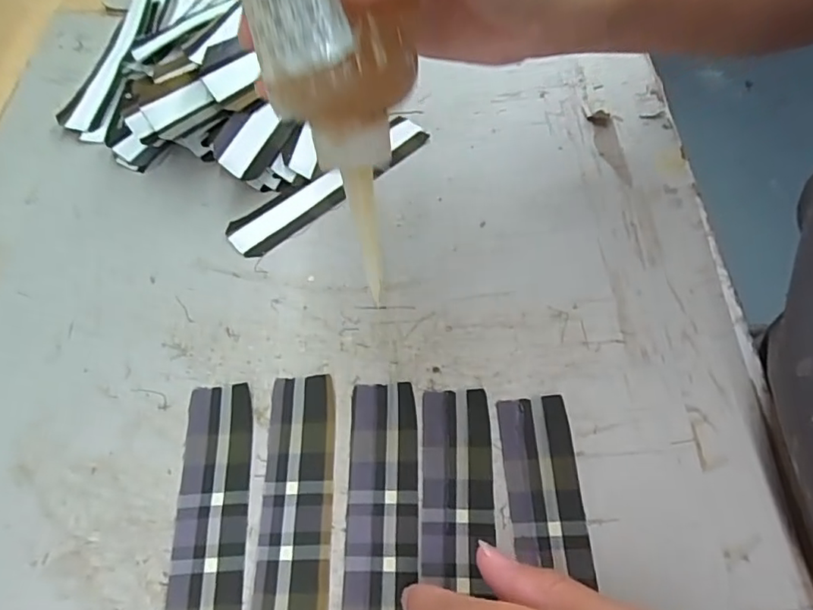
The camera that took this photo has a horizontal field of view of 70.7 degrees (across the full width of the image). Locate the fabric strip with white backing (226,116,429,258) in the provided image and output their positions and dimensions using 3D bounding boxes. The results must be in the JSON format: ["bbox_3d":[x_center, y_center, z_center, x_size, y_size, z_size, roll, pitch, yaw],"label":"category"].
[{"bbox_3d":[-0.047,-0.077,0.356,0.141,0.004,0.030,-38,65,-19],"label":"fabric strip with white backing"}]

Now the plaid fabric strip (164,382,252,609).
[{"bbox_3d":[-0.087,0.101,0.253,0.032,0.004,0.140,-5,59,-1],"label":"plaid fabric strip"}]

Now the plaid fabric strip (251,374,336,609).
[{"bbox_3d":[-0.049,0.098,0.254,0.032,0.004,0.140,-2,59,0],"label":"plaid fabric strip"}]

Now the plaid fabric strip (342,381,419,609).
[{"bbox_3d":[-0.012,0.101,0.251,0.033,0.006,0.139,2,60,3],"label":"plaid fabric strip"}]

